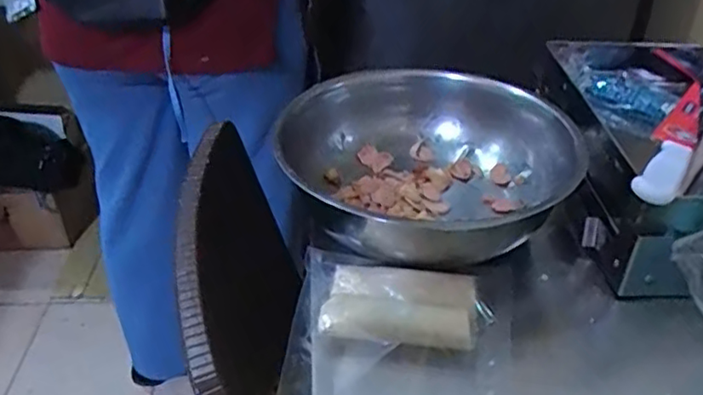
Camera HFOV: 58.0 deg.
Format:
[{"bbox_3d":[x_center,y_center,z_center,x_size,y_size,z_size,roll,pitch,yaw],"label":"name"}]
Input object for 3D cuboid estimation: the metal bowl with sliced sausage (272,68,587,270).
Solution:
[{"bbox_3d":[0.054,-0.035,0.550,0.233,0.084,0.199,22,39,28],"label":"metal bowl with sliced sausage"}]

